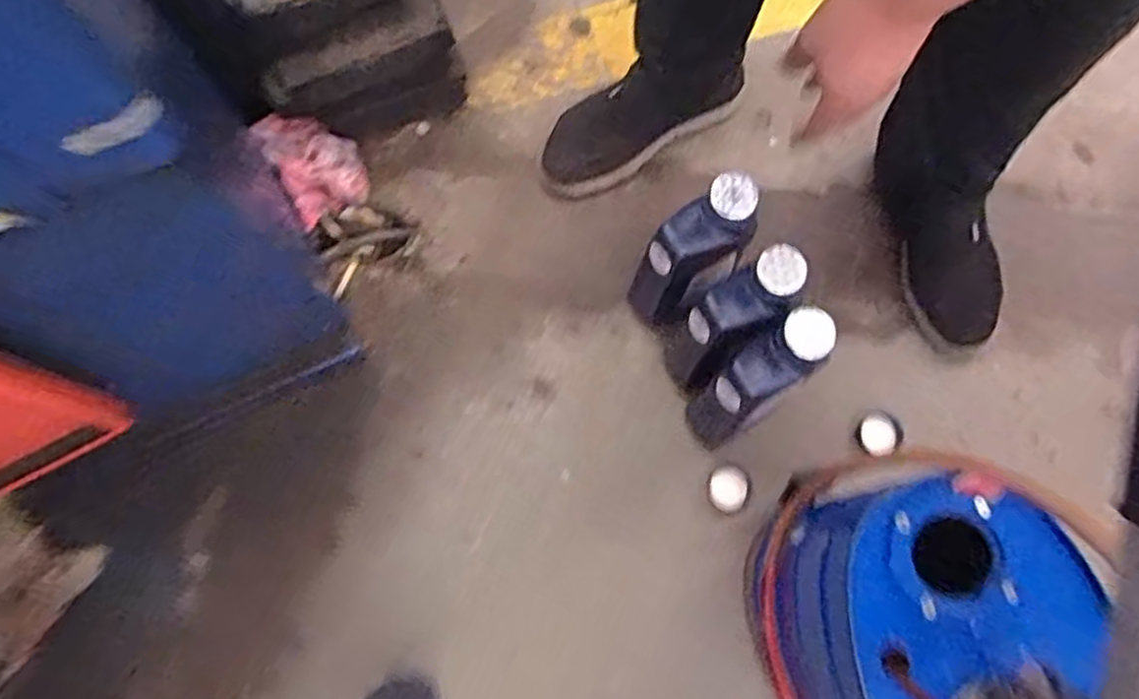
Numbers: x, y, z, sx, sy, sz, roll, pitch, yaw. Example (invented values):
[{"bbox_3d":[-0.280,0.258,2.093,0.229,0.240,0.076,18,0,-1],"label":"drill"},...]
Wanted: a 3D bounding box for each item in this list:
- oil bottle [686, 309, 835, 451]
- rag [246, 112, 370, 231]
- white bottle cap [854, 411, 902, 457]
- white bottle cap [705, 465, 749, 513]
[{"bbox_3d":[0.184,0.033,0.744,0.119,0.239,0.060,-37,77,-8],"label":"oil bottle"},{"bbox_3d":[-0.302,-0.220,0.906,0.094,0.101,0.107,-29,76,-6],"label":"rag"},{"bbox_3d":[0.349,0.095,0.840,0.049,0.022,0.047,0,74,2],"label":"white bottle cap"},{"bbox_3d":[0.176,0.154,0.827,0.044,0.010,0.050,29,77,9],"label":"white bottle cap"}]

